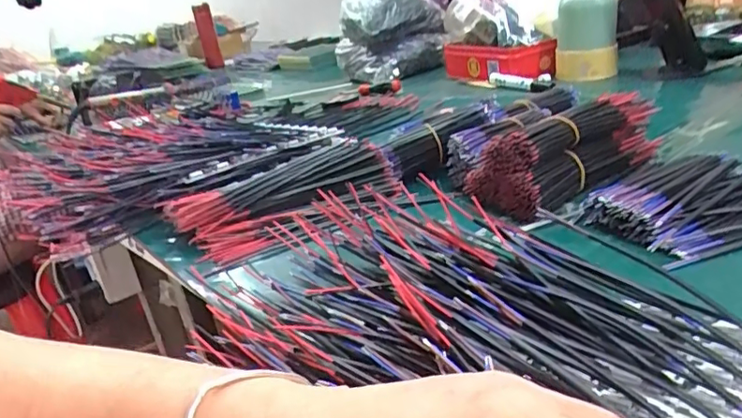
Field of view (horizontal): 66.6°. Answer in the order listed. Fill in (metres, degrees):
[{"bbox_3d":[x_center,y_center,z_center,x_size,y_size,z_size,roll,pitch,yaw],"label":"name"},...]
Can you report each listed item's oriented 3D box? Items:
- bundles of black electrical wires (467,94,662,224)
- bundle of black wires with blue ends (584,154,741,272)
[{"bbox_3d":[0.188,-0.062,0.536,0.205,0.062,0.079,-21,27,-29],"label":"bundles of black electrical wires"},{"bbox_3d":[0.259,-0.007,0.431,0.152,0.028,0.100,-12,24,-10],"label":"bundle of black wires with blue ends"}]

